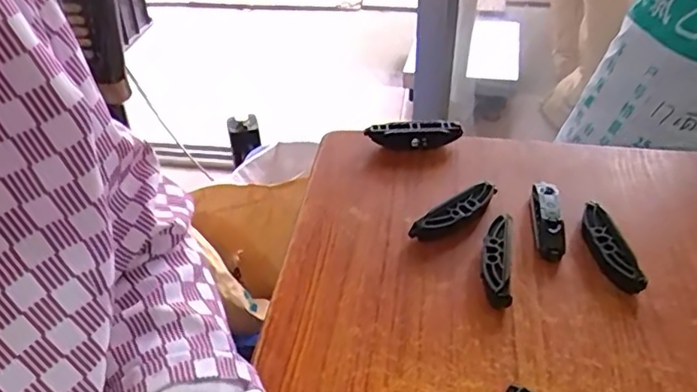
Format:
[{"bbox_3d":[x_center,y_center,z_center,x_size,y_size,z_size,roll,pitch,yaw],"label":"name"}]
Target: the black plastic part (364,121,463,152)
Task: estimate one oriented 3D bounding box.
[{"bbox_3d":[0.056,-0.051,0.512,0.079,0.026,0.016,5,40,9],"label":"black plastic part"}]

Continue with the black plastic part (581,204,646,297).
[{"bbox_3d":[0.179,0.036,0.410,0.017,0.023,0.073,-8,40,-7],"label":"black plastic part"}]

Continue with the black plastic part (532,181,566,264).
[{"bbox_3d":[0.145,0.017,0.435,0.016,0.024,0.071,4,40,7],"label":"black plastic part"}]

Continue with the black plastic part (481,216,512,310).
[{"bbox_3d":[0.101,0.044,0.404,0.019,0.020,0.070,5,40,9],"label":"black plastic part"}]

